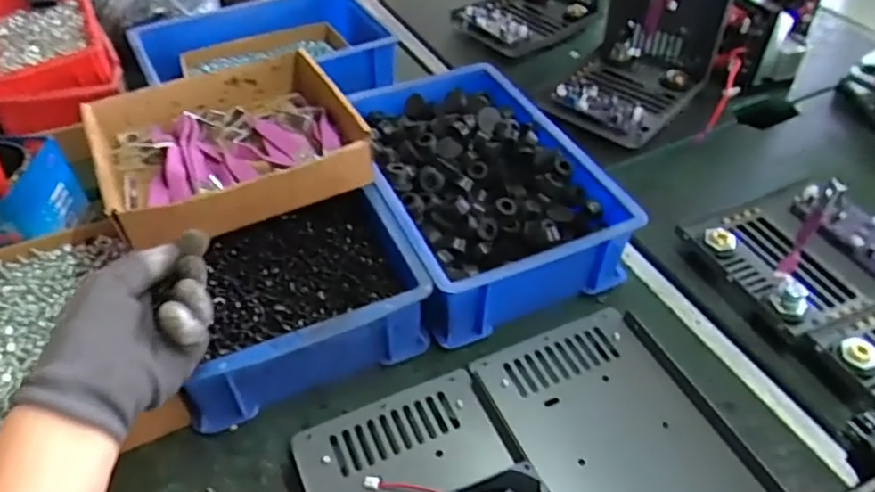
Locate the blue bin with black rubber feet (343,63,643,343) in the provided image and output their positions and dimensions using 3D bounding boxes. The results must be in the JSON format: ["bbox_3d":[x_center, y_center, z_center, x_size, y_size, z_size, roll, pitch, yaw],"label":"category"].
[{"bbox_3d":[0.034,-0.065,0.624,0.199,0.082,0.301,-20,49,-14],"label":"blue bin with black rubber feet"}]

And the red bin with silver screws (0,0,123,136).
[{"bbox_3d":[-0.472,-0.238,0.747,0.137,0.084,0.217,-20,48,-18],"label":"red bin with silver screws"}]

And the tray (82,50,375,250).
[{"bbox_3d":[-0.191,-0.096,0.572,0.214,0.053,0.190,-21,48,-18],"label":"tray"}]

